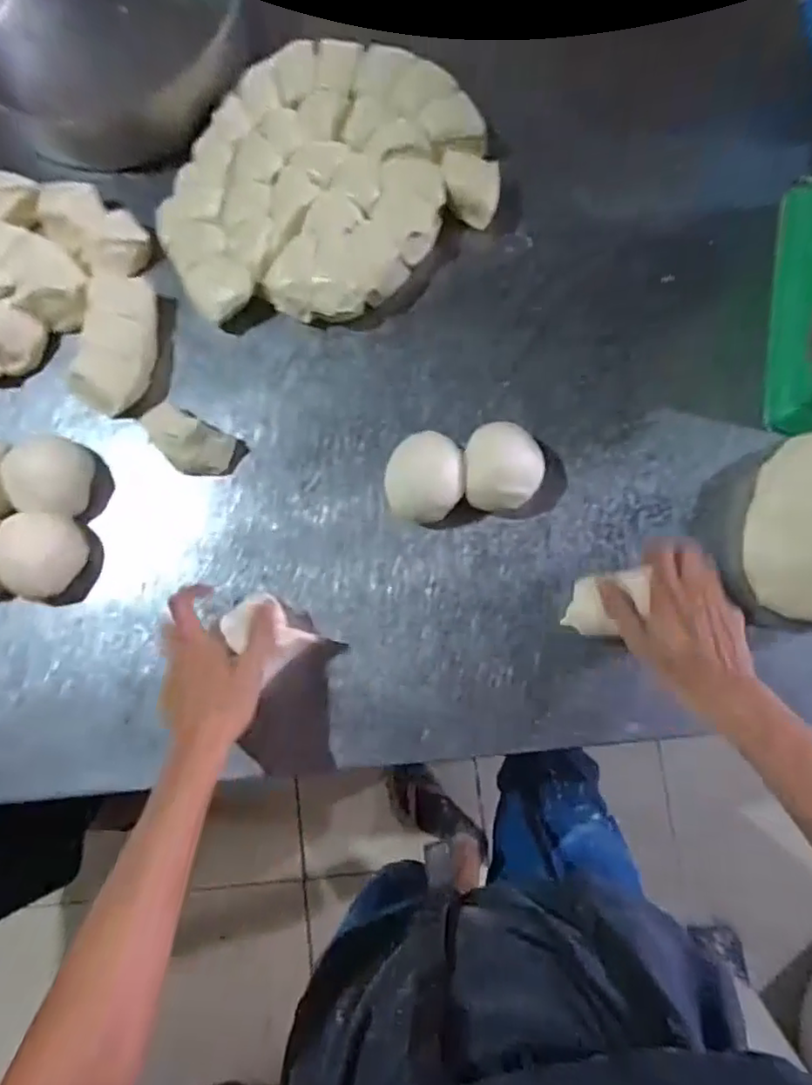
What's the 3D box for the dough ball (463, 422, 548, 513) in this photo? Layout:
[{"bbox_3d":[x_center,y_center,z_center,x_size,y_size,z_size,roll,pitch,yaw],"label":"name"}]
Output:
[{"bbox_3d":[0.090,-0.068,0.558,0.069,0.052,0.072,-1,82,4],"label":"dough ball"}]

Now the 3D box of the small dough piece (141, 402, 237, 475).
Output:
[{"bbox_3d":[-0.210,-0.096,0.577,0.087,0.049,0.050,27,84,6],"label":"small dough piece"}]

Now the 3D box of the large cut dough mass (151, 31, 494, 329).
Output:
[{"bbox_3d":[-0.090,-0.362,0.604,0.323,0.035,0.269,-35,85,0],"label":"large cut dough mass"}]

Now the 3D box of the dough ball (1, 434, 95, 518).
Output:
[{"bbox_3d":[-0.346,-0.066,0.588,0.074,0.048,0.077,-1,82,4],"label":"dough ball"}]

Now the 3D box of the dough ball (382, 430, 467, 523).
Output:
[{"bbox_3d":[0.017,-0.058,0.558,0.070,0.060,0.074,-1,82,4],"label":"dough ball"}]

